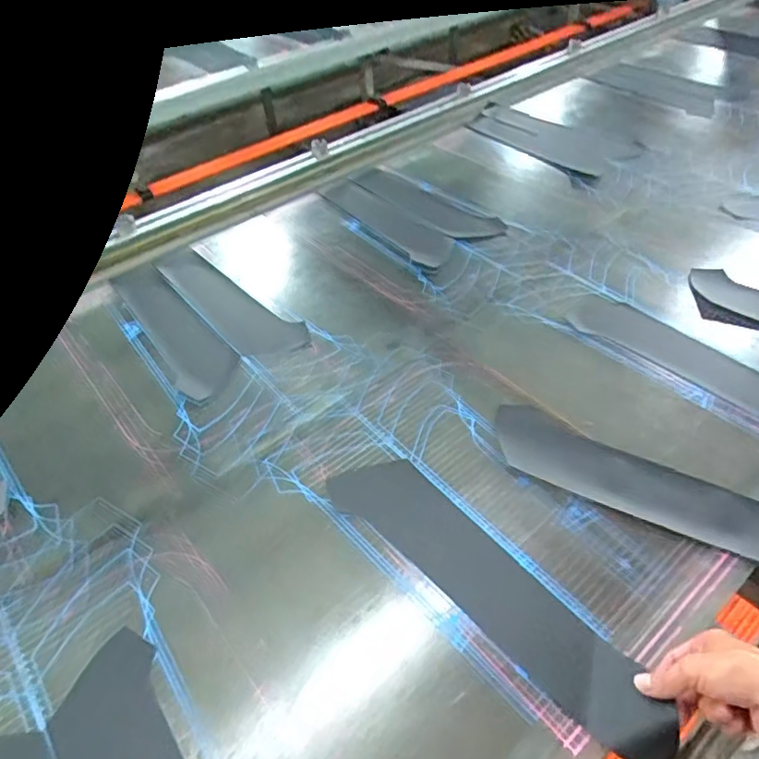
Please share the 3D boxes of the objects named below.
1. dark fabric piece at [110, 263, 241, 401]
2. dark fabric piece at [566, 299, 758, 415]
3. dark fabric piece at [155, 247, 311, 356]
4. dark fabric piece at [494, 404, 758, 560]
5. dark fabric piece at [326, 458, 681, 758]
[{"bbox_3d":[-0.374,-0.104,1.056,0.107,0.019,0.426,-28,50,-22],"label":"dark fabric piece"},{"bbox_3d":[0.498,-0.015,0.875,0.107,0.024,0.437,-25,44,-28],"label":"dark fabric piece"},{"bbox_3d":[-0.294,-0.148,1.099,0.101,0.018,0.430,-35,53,-27],"label":"dark fabric piece"},{"bbox_3d":[0.352,0.128,0.724,0.444,0.049,0.114,22,51,23],"label":"dark fabric piece"},{"bbox_3d":[0.121,0.228,0.667,0.101,0.027,0.442,-34,52,-26],"label":"dark fabric piece"}]

